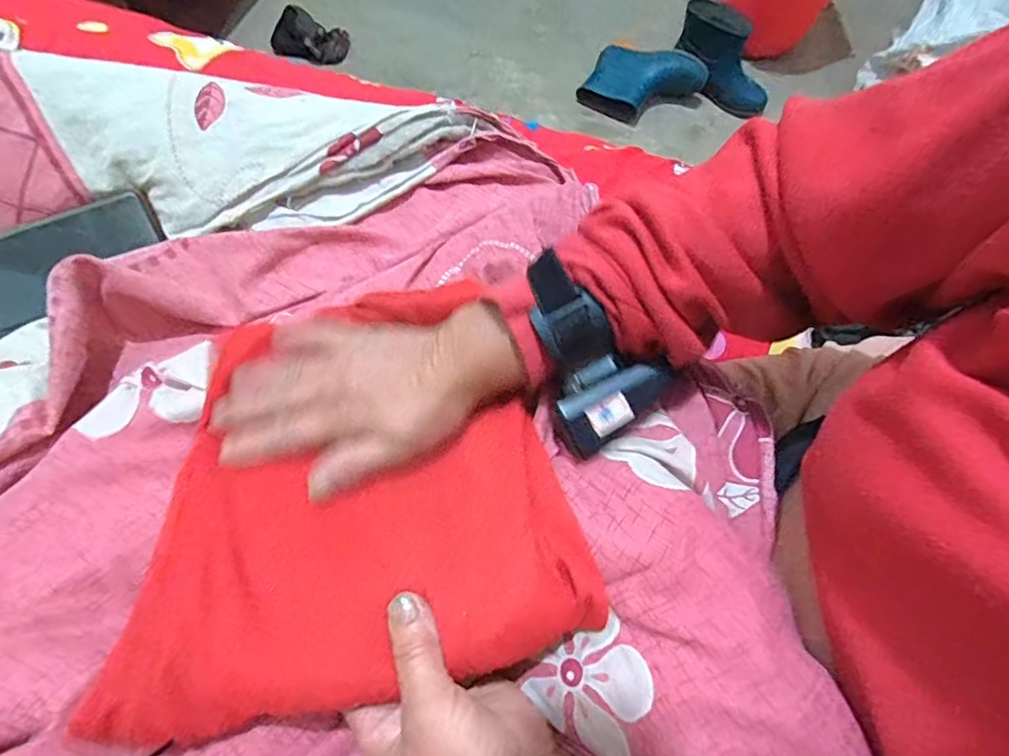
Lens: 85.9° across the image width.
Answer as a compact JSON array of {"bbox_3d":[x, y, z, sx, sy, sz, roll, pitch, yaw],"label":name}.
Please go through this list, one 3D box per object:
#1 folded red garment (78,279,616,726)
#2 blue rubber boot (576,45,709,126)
[{"bbox_3d":[-0.075,0.033,0.302,0.214,0.028,0.238,-7,56,-2],"label":"folded red garment"},{"bbox_3d":[0.286,-0.604,1.126,0.250,0.096,0.106,4,72,-1],"label":"blue rubber boot"}]

